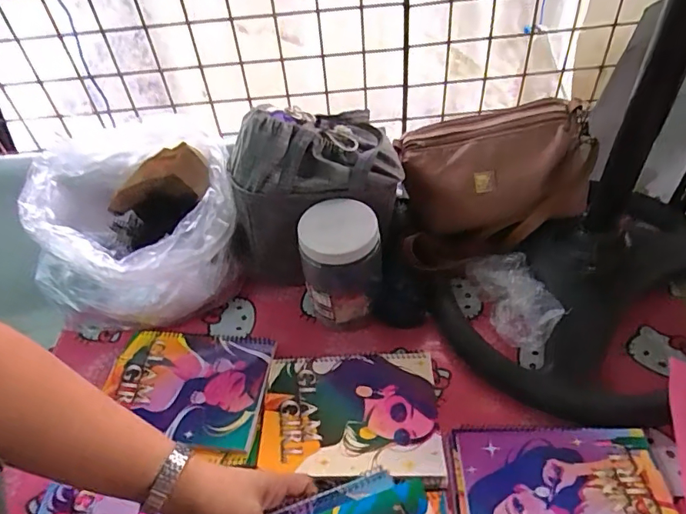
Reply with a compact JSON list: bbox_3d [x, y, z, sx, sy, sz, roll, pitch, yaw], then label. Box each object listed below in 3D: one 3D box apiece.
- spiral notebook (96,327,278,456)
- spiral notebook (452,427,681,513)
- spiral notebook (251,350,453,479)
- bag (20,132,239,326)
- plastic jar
[{"bbox_3d":[-0.192,0.160,0.608,0.197,0.016,0.144,4,46,8],"label":"spiral notebook"},{"bbox_3d":[0.225,0.245,0.491,0.199,0.009,0.153,-1,48,3],"label":"spiral notebook"},{"bbox_3d":[0.008,0.179,0.567,0.199,0.016,0.147,-2,48,3],"label":"spiral notebook"},{"bbox_3d":[-0.287,-0.036,0.686,0.288,0.151,0.231,-8,48,-3],"label":"bag"},{"bbox_3d":[-0.003,0.010,0.637,0.103,0.144,0.088,-7,48,-2],"label":"plastic jar"}]

